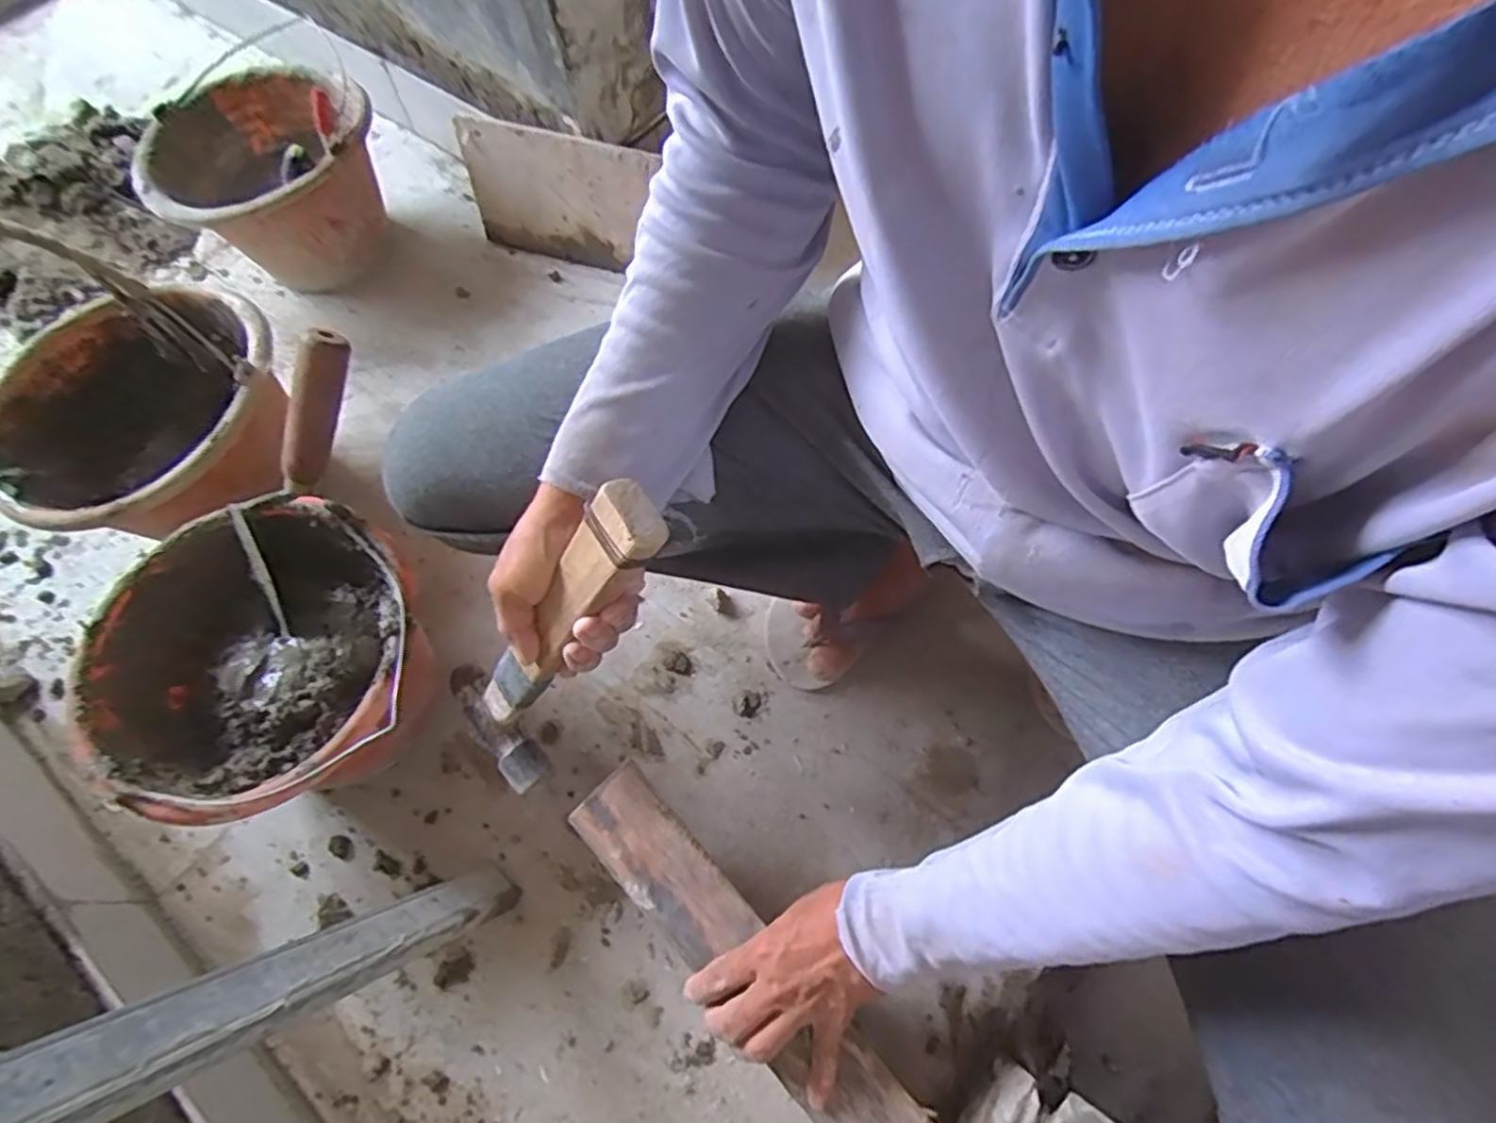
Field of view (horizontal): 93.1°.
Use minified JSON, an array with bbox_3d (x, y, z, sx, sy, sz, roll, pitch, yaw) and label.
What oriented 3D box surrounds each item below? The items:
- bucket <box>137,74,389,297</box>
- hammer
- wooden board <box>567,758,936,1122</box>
[{"bbox_3d":[-0.548,-0.449,0.850,0.232,0.180,0.255,-1,64,2],"label":"bucket"},{"bbox_3d":[-0.120,0.056,0.455,0.084,0.288,0.038,50,44,11],"label":"hammer"},{"bbox_3d":[0.004,0.287,0.491,0.059,0.019,0.336,-41,77,-16],"label":"wooden board"}]

